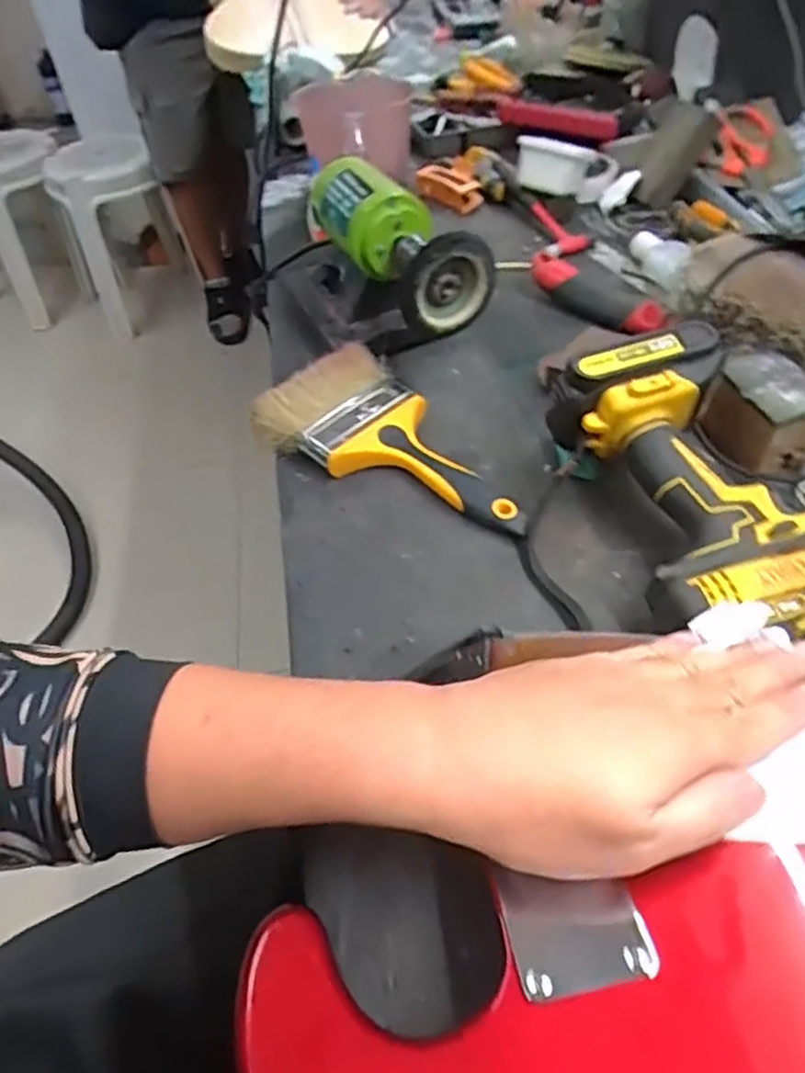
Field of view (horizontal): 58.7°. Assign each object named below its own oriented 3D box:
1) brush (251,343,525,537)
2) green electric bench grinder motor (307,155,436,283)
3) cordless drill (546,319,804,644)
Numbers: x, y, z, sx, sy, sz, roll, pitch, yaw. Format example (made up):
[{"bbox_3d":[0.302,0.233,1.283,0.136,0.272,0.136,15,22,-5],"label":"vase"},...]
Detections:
[{"bbox_3d":[-0.009,-0.063,0.525,0.117,0.037,0.228,-34,52,-22],"label":"brush"},{"bbox_3d":[-0.033,-0.280,0.617,0.068,0.060,0.126,-25,50,-17],"label":"green electric bench grinder motor"},{"bbox_3d":[0.223,-0.041,0.445,0.219,0.065,0.219,-18,64,-9],"label":"cordless drill"}]

